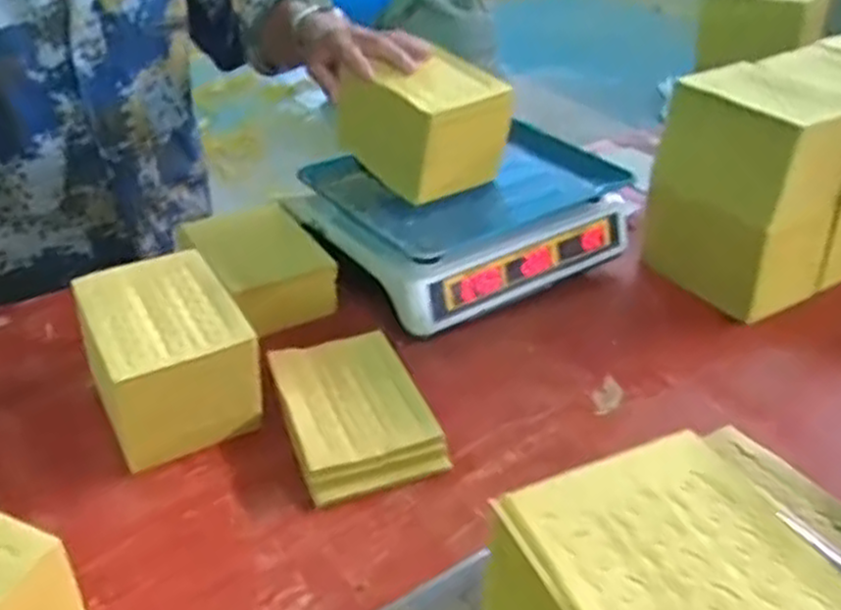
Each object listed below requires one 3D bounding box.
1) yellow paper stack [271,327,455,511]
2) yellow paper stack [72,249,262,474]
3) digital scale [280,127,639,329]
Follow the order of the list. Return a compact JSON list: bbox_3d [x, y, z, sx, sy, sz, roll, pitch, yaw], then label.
[{"bbox_3d":[-0.060,0.094,0.698,0.118,0.030,0.175,-11,37,-18],"label":"yellow paper stack"},{"bbox_3d":[-0.225,0.046,0.691,0.120,0.104,0.164,-17,40,-25],"label":"yellow paper stack"},{"bbox_3d":[0.055,-0.100,0.911,0.328,0.106,0.239,-22,42,-30],"label":"digital scale"}]

